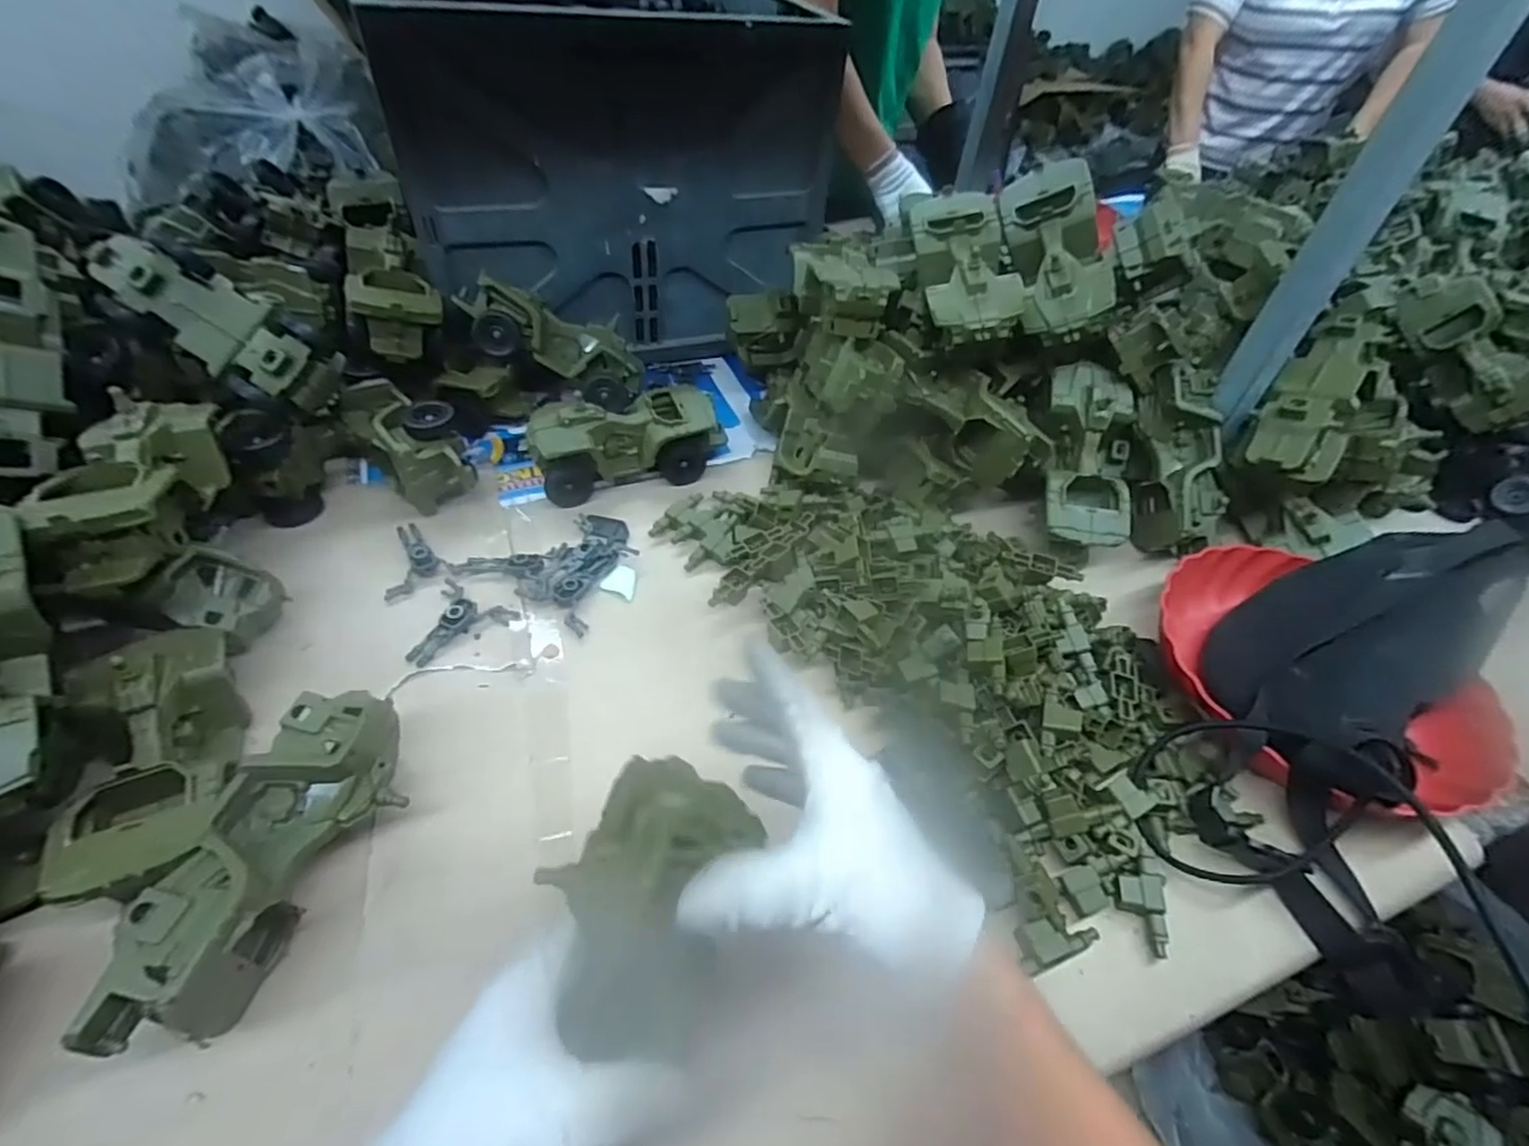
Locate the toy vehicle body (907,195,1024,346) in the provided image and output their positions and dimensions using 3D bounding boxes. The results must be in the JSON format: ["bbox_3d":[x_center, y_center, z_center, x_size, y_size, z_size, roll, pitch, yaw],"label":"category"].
[{"bbox_3d":[0.180,-0.280,0.602,0.078,0.060,0.182,2,60,-5],"label":"toy vehicle body"}]

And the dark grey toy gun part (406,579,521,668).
[{"bbox_3d":[-0.249,0.040,0.522,0.071,0.020,0.077,3,47,-4],"label":"dark grey toy gun part"}]

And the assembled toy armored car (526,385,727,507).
[{"bbox_3d":[-0.130,-0.130,0.645,0.183,0.071,0.073,-14,51,-19],"label":"assembled toy armored car"}]

